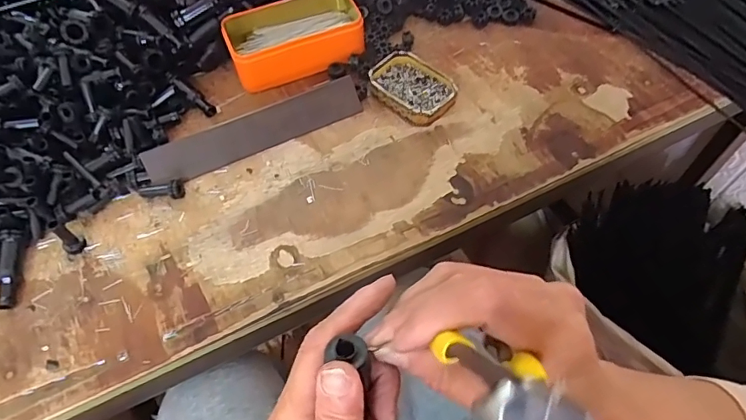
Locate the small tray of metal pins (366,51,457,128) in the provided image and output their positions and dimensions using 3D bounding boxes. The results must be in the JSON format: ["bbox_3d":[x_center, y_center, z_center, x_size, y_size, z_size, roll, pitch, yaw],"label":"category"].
[{"bbox_3d":[0.041,-0.130,0.522,0.091,0.017,0.063,38,66,23],"label":"small tray of metal pins"}]

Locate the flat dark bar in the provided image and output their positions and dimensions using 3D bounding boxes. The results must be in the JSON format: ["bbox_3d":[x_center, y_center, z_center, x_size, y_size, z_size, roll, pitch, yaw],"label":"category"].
[{"bbox_3d":[-0.115,-0.078,0.499,0.216,0.039,0.007,-24,19,-12],"label":"flat dark bar"}]

